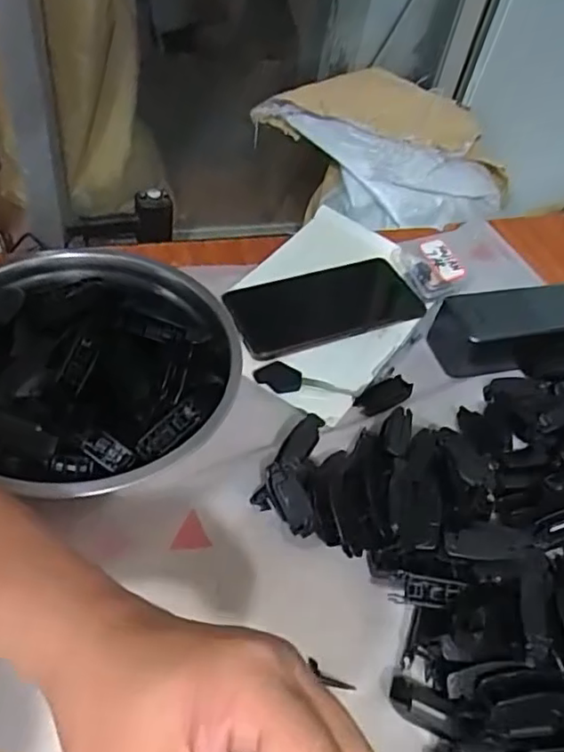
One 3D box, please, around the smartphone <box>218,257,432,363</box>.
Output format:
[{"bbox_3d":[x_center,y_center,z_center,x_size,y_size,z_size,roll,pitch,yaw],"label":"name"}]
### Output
[{"bbox_3d":[0.042,-0.062,0.522,0.169,0.015,0.075,-15,54,-22],"label":"smartphone"}]

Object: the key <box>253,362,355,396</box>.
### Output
[{"bbox_3d":[0.017,0.006,0.463,0.075,0.006,0.025,19,49,7],"label":"key"}]

